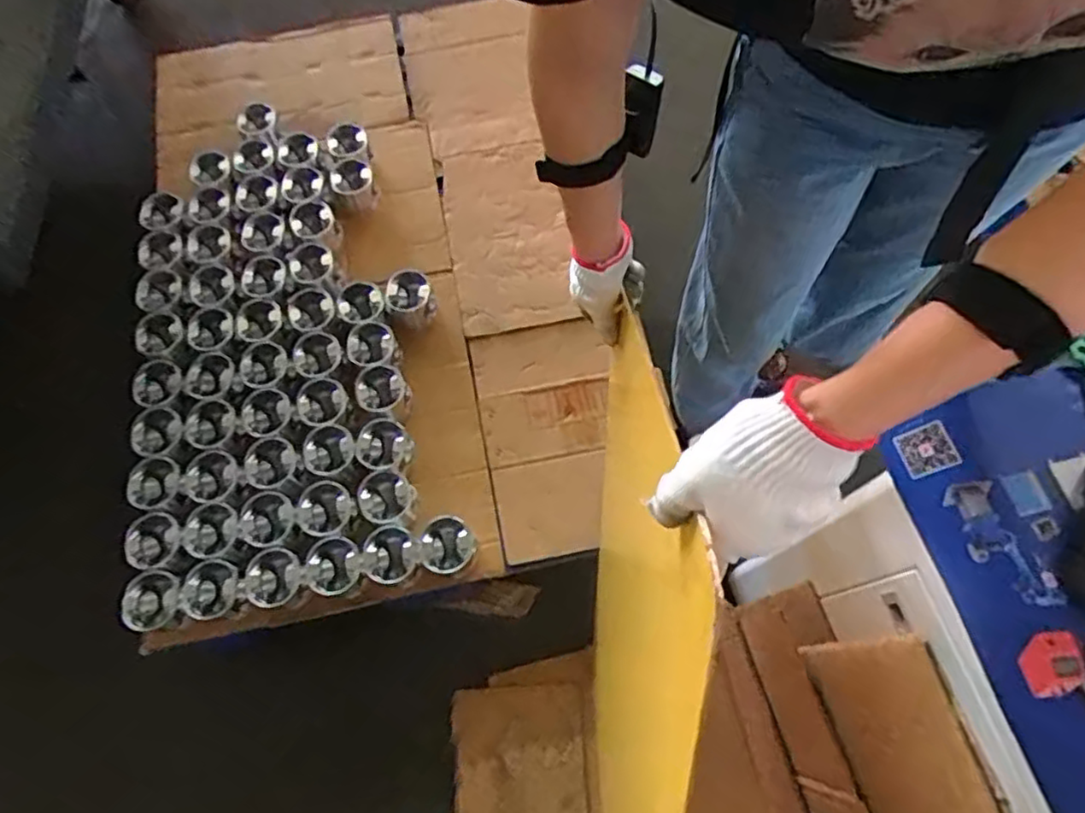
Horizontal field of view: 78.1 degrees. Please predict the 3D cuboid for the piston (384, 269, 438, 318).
[{"bbox_3d":[-0.222,-0.183,1.128,0.078,0.065,0.088,-18,68,-6],"label":"piston"}]

